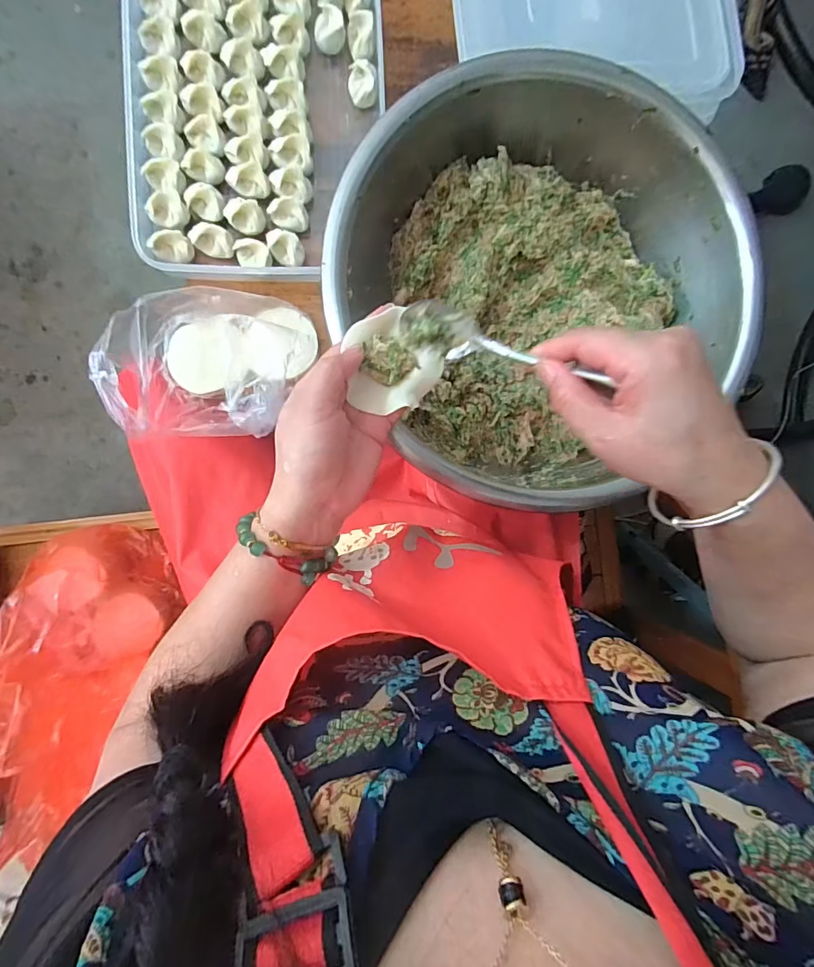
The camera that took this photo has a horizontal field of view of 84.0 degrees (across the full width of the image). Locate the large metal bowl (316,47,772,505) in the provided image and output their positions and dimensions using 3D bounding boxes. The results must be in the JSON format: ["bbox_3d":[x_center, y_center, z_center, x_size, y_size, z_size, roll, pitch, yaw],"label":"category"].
[{"bbox_3d":[0.121,-0.191,0.441,0.374,0.110,0.350,0,90,-7],"label":"large metal bowl"}]

